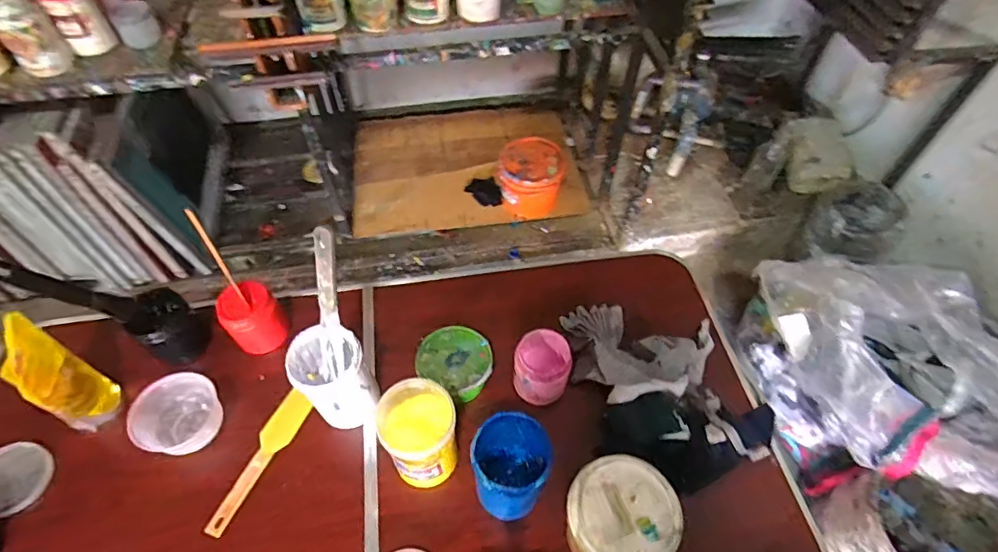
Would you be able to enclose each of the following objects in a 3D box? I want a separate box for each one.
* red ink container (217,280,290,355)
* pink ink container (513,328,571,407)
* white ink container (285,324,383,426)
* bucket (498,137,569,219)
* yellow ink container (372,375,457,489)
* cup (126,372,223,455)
[{"bbox_3d":[-0.389,0.068,0.834,0.078,0.102,0.072,0,54,0],"label":"red ink container"},{"bbox_3d":[0.065,0.144,0.798,0.084,0.087,0.097,6,54,4],"label":"pink ink container"},{"bbox_3d":[-0.233,0.155,0.759,0.097,0.157,0.109,-23,57,-16],"label":"white ink container"},{"bbox_3d":[0.111,-0.309,1.753,0.208,0.209,0.212,0,54,0],"label":"bucket"},{"bbox_3d":[-0.106,0.209,0.699,0.097,0.143,0.102,0,54,0],"label":"yellow ink container"},{"bbox_3d":[-0.469,0.205,0.772,0.091,0.091,0.100,0,54,0],"label":"cup"}]

